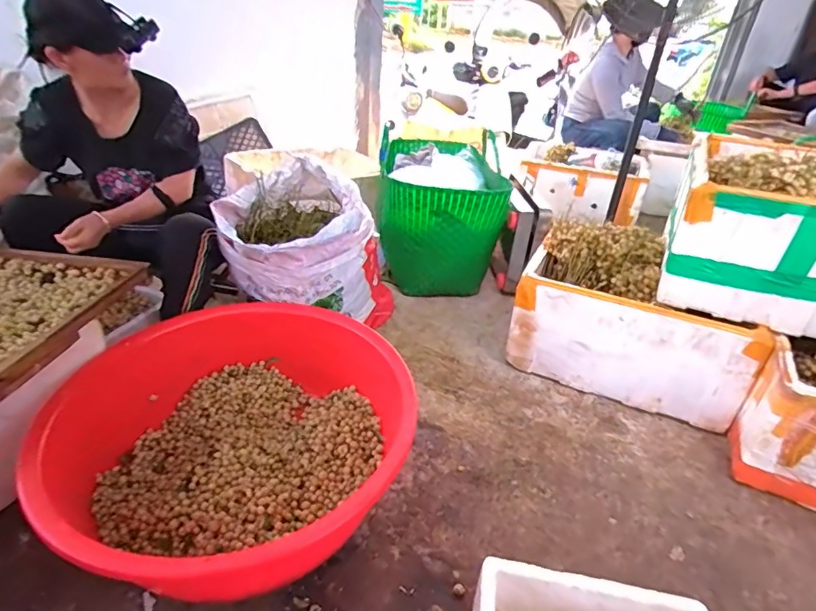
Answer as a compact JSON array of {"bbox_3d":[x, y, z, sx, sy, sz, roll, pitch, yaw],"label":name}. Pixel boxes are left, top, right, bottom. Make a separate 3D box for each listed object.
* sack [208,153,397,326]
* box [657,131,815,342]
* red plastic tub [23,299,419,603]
[{"bbox_3d":[-0.270,-0.113,1.408,0.448,0.496,0.421,2,31,-3],"label":"sack"},{"bbox_3d":[0.953,-0.213,1.275,0.446,0.323,0.557,18,34,21],"label":"box"},{"bbox_3d":[-0.346,0.271,1.047,0.673,0.235,0.703,3,31,-2],"label":"red plastic tub"}]

